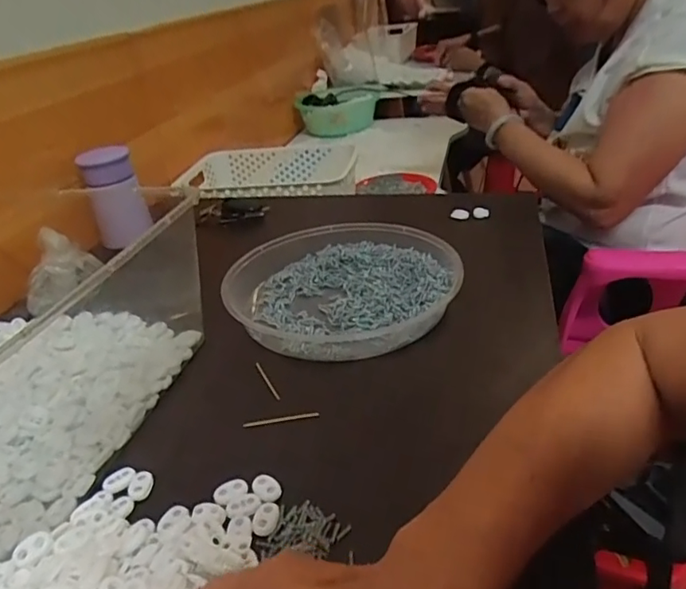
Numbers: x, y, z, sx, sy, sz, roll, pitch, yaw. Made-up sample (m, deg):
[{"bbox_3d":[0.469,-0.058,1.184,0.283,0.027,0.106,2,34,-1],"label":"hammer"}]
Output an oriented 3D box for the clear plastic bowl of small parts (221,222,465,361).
[{"bbox_3d":[-0.004,-0.010,0.571,0.225,0.044,0.206,-5,30,3],"label":"clear plastic bowl of small parts"}]

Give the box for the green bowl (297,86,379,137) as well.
[{"bbox_3d":[-0.008,-0.544,1.638,0.247,0.084,0.235,-6,30,2],"label":"green bowl"}]

